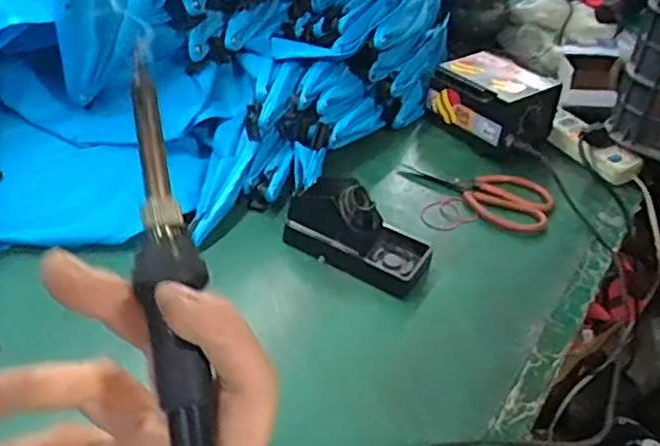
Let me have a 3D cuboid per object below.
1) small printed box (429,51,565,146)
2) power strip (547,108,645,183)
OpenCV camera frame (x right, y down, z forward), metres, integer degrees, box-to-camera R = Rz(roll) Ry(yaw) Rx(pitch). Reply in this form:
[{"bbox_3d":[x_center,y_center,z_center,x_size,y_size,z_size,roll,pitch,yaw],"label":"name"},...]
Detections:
[{"bbox_3d":[0.216,-0.167,0.848,0.080,0.090,0.156,-25,48,-32],"label":"small printed box"},{"bbox_3d":[0.336,-0.097,0.814,0.034,0.044,0.134,-16,44,-24],"label":"power strip"}]

